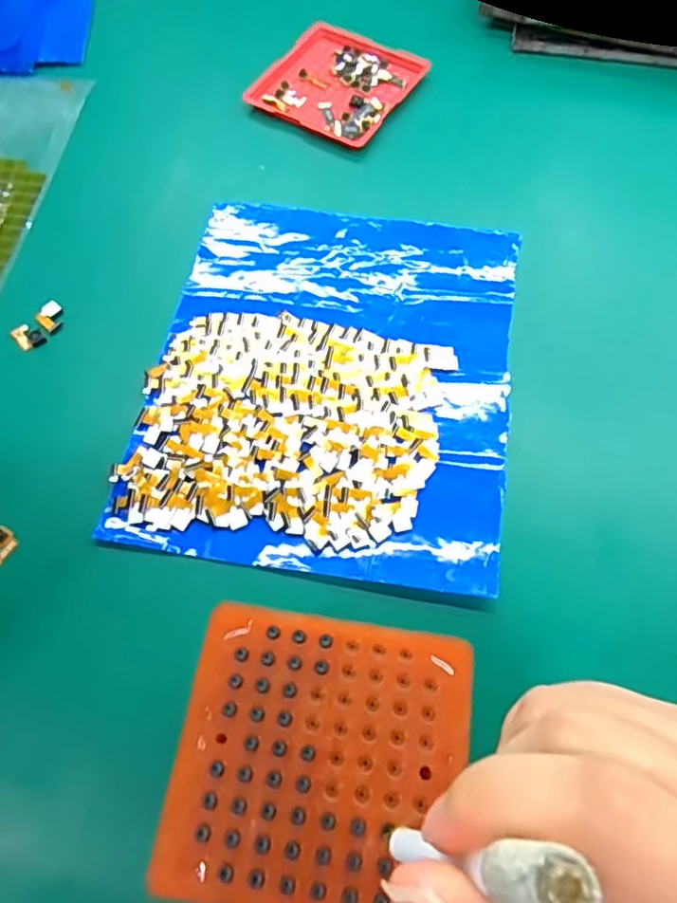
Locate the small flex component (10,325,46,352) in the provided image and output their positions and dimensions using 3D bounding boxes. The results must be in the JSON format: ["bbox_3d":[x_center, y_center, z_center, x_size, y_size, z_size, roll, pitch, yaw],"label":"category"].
[{"bbox_3d":[-0.181,-0.067,0.355,0.013,0.005,0.017,-42,71,-16],"label":"small flex component"}]

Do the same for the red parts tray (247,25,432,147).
[{"bbox_3d":[0.000,-0.267,0.440,0.101,0.007,0.096,31,70,14],"label":"red parts tray"}]

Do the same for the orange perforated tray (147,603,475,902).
[{"bbox_3d":[-0.005,0.095,0.188,0.087,0.006,0.082,7,66,5],"label":"orange perforated tray"}]

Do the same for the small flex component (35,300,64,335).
[{"bbox_3d":[-0.169,-0.079,0.359,0.015,0.006,0.017,-37,70,-14],"label":"small flex component"}]

